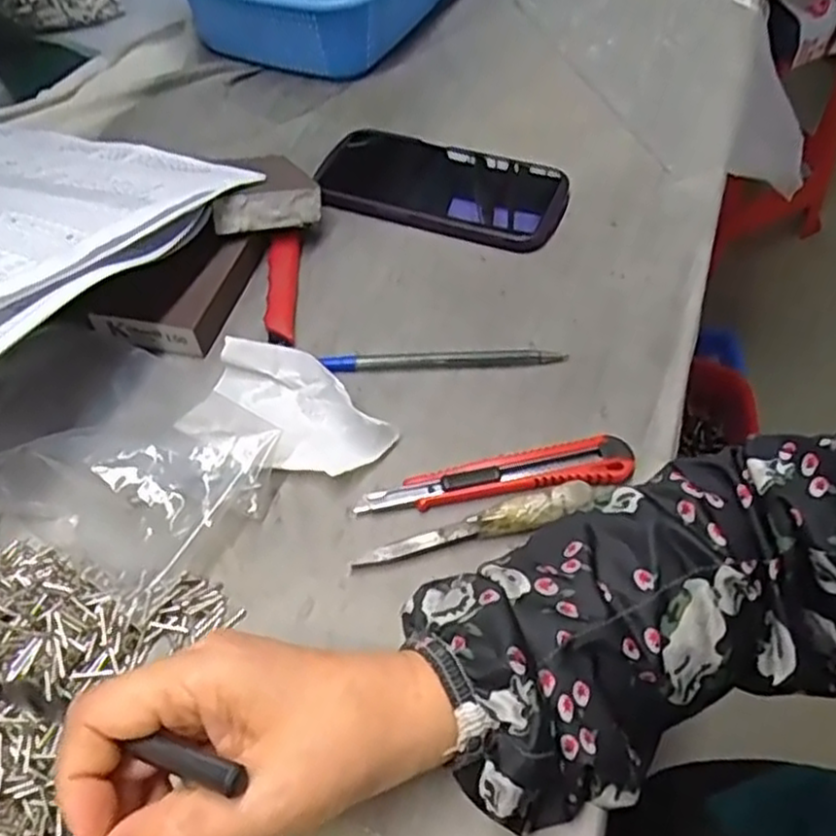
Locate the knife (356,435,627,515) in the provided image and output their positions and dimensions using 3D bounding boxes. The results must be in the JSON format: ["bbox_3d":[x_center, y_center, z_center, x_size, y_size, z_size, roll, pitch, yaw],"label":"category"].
[{"bbox_3d":[0.040,0.030,0.370,0.135,0.014,0.025,-7,52,-5],"label":"knife"}]

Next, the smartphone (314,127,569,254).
[{"bbox_3d":[0.014,-0.161,0.506,0.169,0.016,0.074,16,67,16],"label":"smartphone"}]

